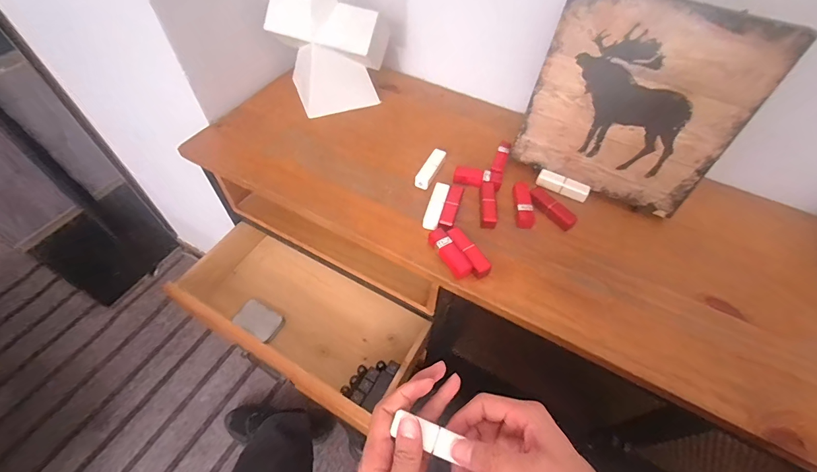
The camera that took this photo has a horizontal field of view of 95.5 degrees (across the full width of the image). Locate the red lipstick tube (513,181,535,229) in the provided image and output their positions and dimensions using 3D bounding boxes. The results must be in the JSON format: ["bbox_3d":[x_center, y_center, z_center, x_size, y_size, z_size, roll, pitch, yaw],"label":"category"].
[{"bbox_3d":[0.172,-0.049,0.559,0.024,0.020,0.080,2,55,-2],"label":"red lipstick tube"}]

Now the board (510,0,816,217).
[{"bbox_3d":[0.298,-0.174,0.498,0.251,0.260,0.016,25,45,15],"label":"board"}]

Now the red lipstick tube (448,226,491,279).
[{"bbox_3d":[0.080,0.022,0.501,0.022,0.024,0.077,-26,60,-20],"label":"red lipstick tube"}]

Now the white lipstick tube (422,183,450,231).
[{"bbox_3d":[0.040,-0.045,0.550,0.024,0.018,0.081,15,55,7],"label":"white lipstick tube"}]

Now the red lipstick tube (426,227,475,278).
[{"bbox_3d":[0.054,0.022,0.500,0.023,0.024,0.080,-26,60,-20],"label":"red lipstick tube"}]

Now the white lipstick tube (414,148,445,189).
[{"bbox_3d":[0.035,-0.106,0.596,0.025,0.021,0.081,25,57,14],"label":"white lipstick tube"}]

